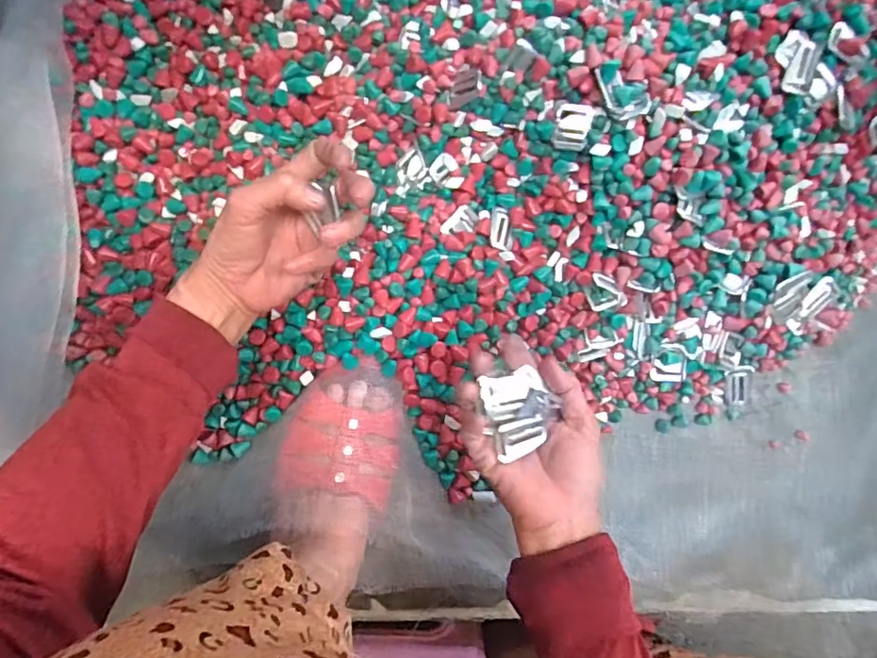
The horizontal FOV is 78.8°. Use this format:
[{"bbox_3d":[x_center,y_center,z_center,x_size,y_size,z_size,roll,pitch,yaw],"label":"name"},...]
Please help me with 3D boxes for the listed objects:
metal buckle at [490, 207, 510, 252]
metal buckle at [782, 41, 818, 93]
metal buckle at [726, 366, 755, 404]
[{"bbox_3d":[0.055,-0.090,0.477,0.017,0.005,0.039,1,80,-5],"label":"metal buckle"},{"bbox_3d":[0.292,-0.212,0.431,0.020,0.008,0.041,16,89,-5],"label":"metal buckle"},{"bbox_3d":[0.293,0.055,0.515,0.027,0.007,0.038,-7,91,-5],"label":"metal buckle"}]

